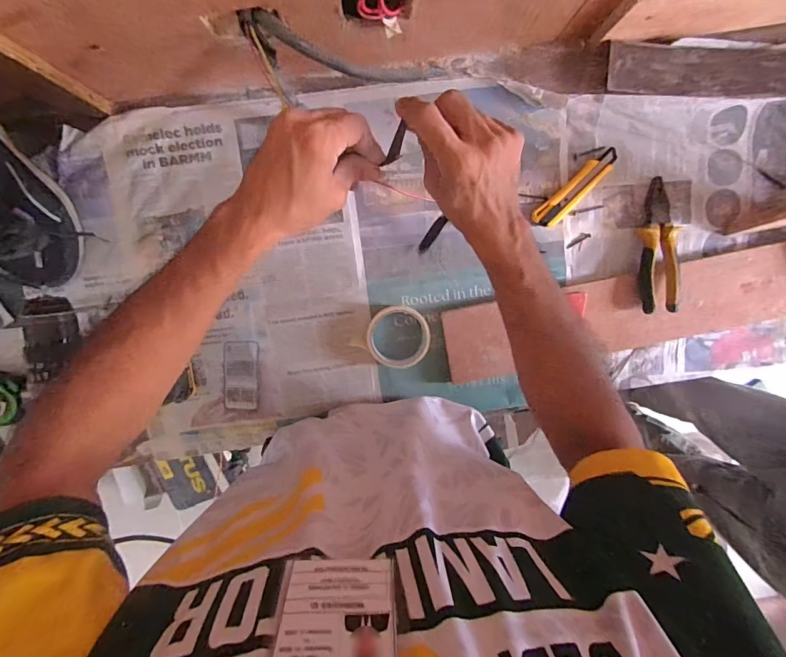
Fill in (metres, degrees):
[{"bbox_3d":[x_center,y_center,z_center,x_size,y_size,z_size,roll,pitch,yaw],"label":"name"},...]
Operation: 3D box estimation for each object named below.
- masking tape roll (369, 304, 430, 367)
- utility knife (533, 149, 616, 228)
[{"bbox_3d":[0.009,0.012,0.587,0.089,0.030,0.088,0,100,-2],"label":"masking tape roll"},{"bbox_3d":[0.262,-0.198,0.572,0.143,0.011,0.038,-43,99,5],"label":"utility knife"}]

